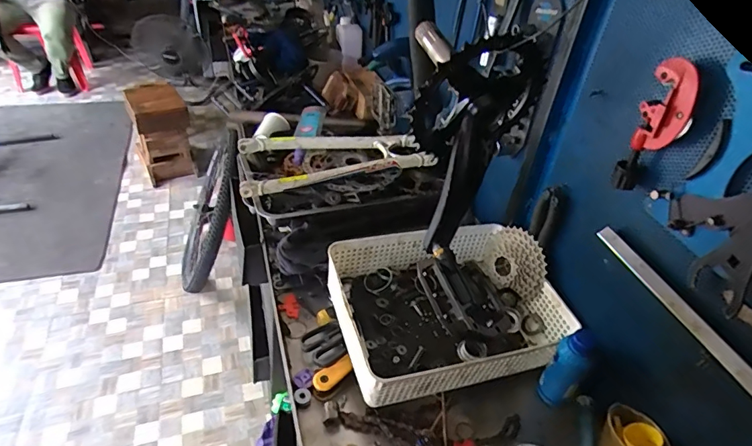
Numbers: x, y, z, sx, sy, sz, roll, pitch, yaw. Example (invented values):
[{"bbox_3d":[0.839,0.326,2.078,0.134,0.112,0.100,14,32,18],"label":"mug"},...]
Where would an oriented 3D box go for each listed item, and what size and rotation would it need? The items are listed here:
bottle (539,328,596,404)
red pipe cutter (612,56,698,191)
[{"bbox_3d":[0.265,0.203,0.650,0.047,0.142,0.035,33,46,30],"label":"bottle"},{"bbox_3d":[0.307,-0.101,0.511,0.050,0.151,0.022,29,44,27],"label":"red pipe cutter"}]

